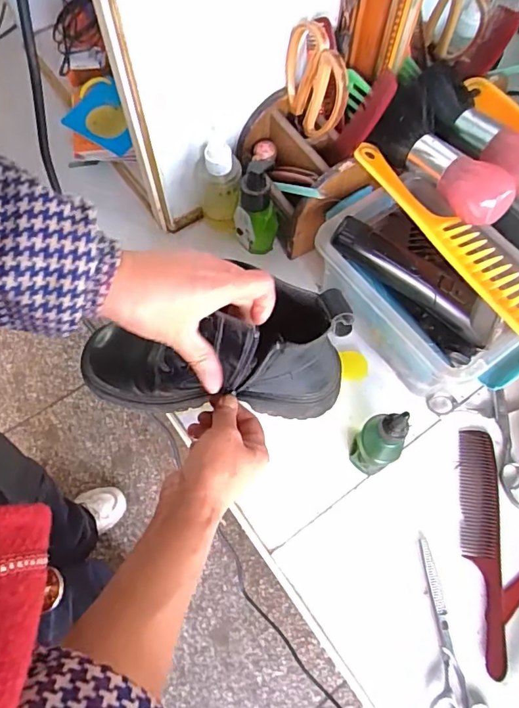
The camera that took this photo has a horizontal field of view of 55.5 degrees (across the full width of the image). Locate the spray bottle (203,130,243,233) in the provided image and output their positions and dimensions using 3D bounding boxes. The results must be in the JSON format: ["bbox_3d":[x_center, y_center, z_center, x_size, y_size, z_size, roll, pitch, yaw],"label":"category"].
[{"bbox_3d":[-0.040,-0.176,0.525,0.041,0.112,0.034,5,67,1],"label":"spray bottle"}]

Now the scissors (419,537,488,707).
[{"bbox_3d":[0.149,0.245,0.413,0.046,0.009,0.160,-14,68,-7],"label":"scissors"}]

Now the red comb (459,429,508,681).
[{"bbox_3d":[0.204,0.173,0.453,0.036,0.007,0.207,8,67,2],"label":"red comb"}]

